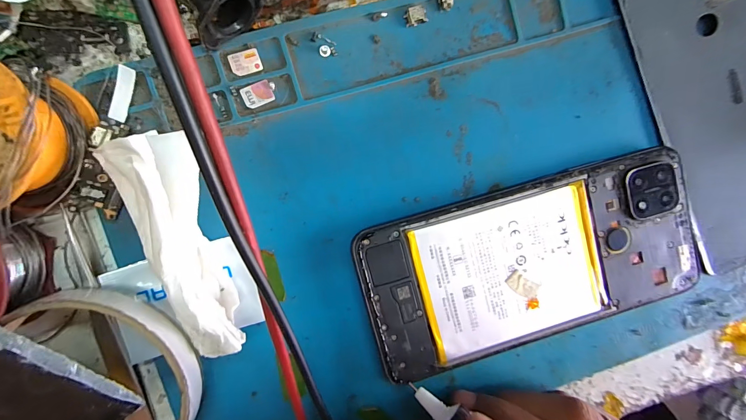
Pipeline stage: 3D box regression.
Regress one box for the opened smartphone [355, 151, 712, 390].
[{"bbox_3d":[0.074,0.024,0.147,0.156,0.008,0.070,-16,97,-5],"label":"opened smartphone"}]

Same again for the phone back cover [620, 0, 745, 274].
[{"bbox_3d":[0.175,-0.051,0.150,0.072,0.009,0.157,-24,98,-4],"label":"phone back cover"}]

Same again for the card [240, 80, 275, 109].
[{"bbox_3d":[-0.048,-0.049,0.133,0.012,0.004,0.009,-25,100,-7],"label":"card"}]

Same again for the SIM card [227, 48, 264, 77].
[{"bbox_3d":[-0.053,-0.061,0.131,0.012,0.004,0.009,-18,101,-6],"label":"SIM card"}]

